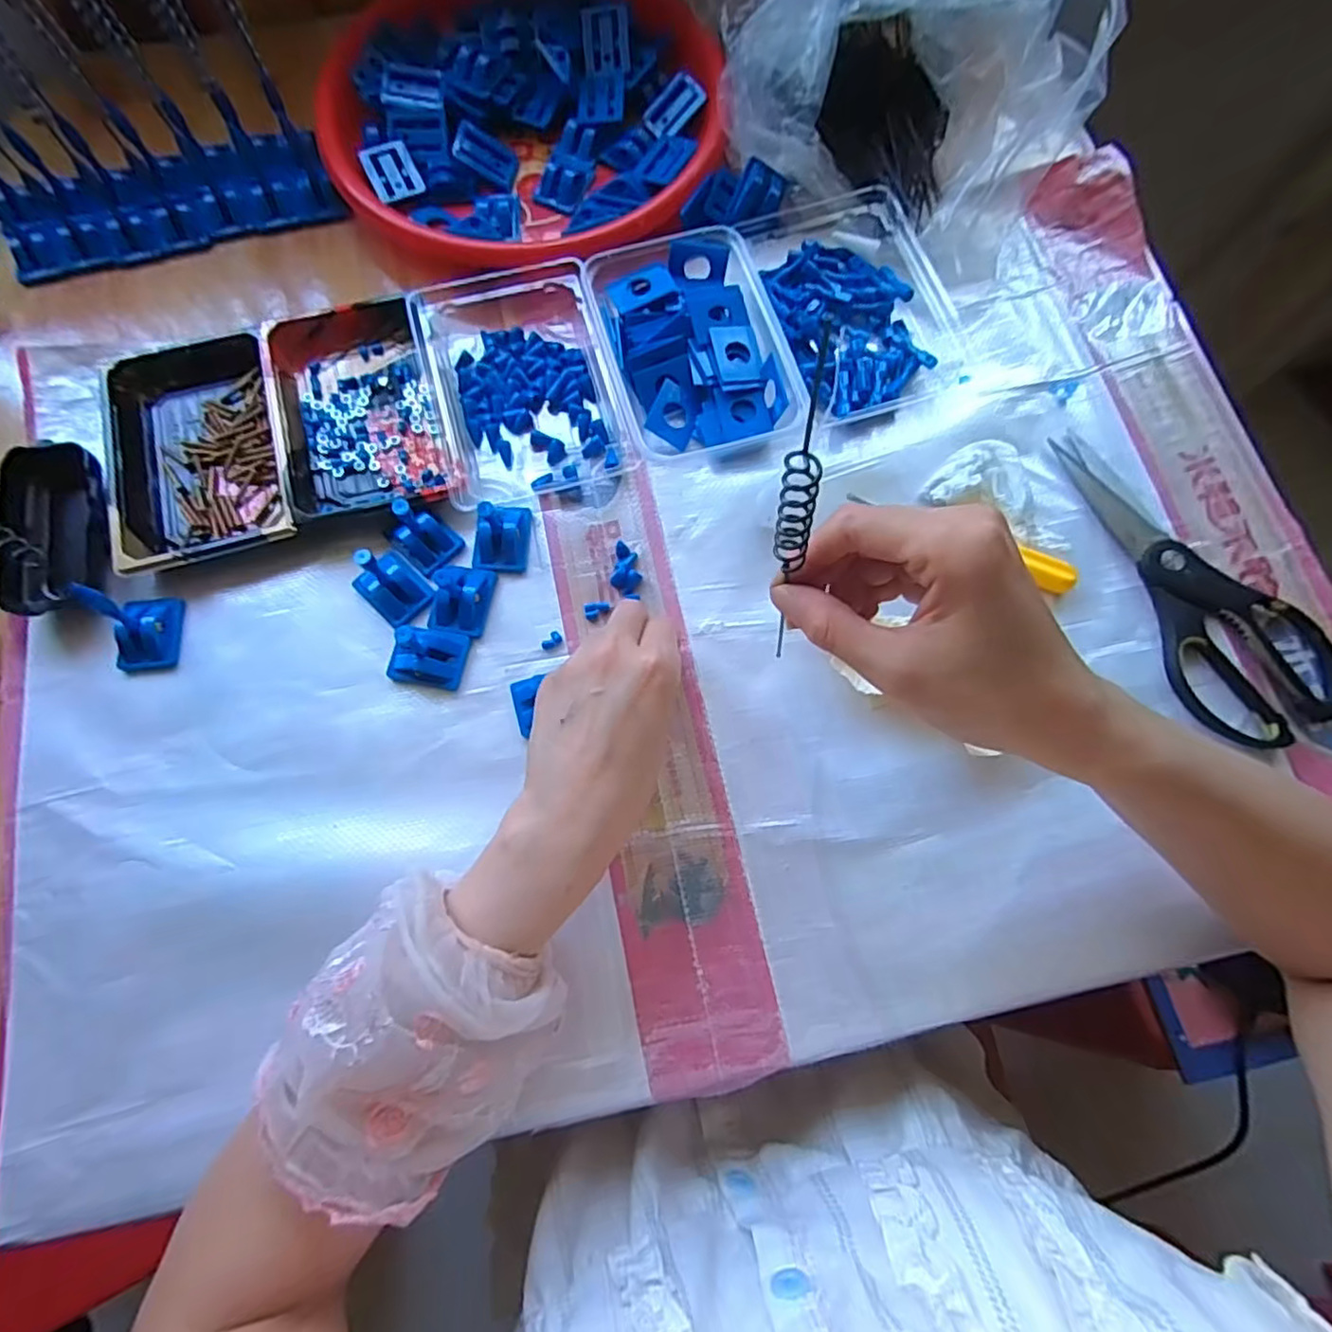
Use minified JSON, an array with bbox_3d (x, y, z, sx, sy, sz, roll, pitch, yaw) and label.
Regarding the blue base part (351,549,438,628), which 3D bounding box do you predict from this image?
[{"bbox_3d":[-0.169,-0.053,0.386,0.035,0.040,0.041,-42,78,-11],"label":"blue base part"}]

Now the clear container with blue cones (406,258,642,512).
[{"bbox_3d":[-0.099,-0.194,0.431,0.122,0.031,0.168,-16,75,-4],"label":"clear container with blue cones"}]

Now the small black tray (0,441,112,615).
[{"bbox_3d":[-0.377,-0.087,0.406,0.060,0.026,0.109,-11,74,-3],"label":"small black tray"}]

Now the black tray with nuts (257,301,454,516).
[{"bbox_3d":[-0.205,-0.172,0.432,0.096,0.024,0.163,-16,75,-4],"label":"black tray with nuts"}]

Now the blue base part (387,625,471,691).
[{"bbox_3d":[-0.144,-0.005,0.386,0.045,0.021,0.032,5,74,2],"label":"blue base part"}]

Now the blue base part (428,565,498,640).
[{"bbox_3d":[-0.127,-0.043,0.394,0.033,0.021,0.044,10,74,3],"label":"blue base part"}]

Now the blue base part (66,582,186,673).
[{"bbox_3d":[-0.312,-0.025,0.376,0.032,0.048,0.045,-5,74,-1],"label":"blue base part"}]

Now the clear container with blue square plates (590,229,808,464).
[{"bbox_3d":[0.016,-0.213,0.432,0.107,0.033,0.148,-18,75,-5],"label":"clear container with blue square plates"}]

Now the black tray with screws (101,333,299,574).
[{"bbox_3d":[-0.310,-0.145,0.429,0.109,0.020,0.170,-18,75,-5],"label":"black tray with screws"}]

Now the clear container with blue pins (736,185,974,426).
[{"bbox_3d":[0.134,-0.258,0.448,0.117,0.033,0.171,-17,75,-4],"label":"clear container with blue pins"}]

